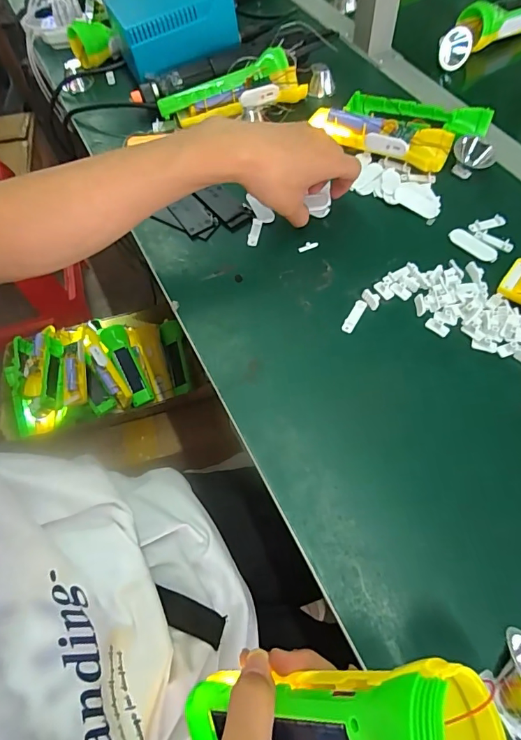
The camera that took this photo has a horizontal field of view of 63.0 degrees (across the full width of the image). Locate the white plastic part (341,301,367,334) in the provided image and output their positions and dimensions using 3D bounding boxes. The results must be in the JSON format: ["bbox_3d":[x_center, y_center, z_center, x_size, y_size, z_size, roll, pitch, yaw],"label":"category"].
[{"bbox_3d":[0.086,-0.050,0.387,0.010,0.006,0.036,27,66,16],"label":"white plastic part"}]

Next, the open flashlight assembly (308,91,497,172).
[{"bbox_3d":[0.164,-0.272,0.484,0.190,0.031,0.099,21,65,14],"label":"open flashlight assembly"}]

